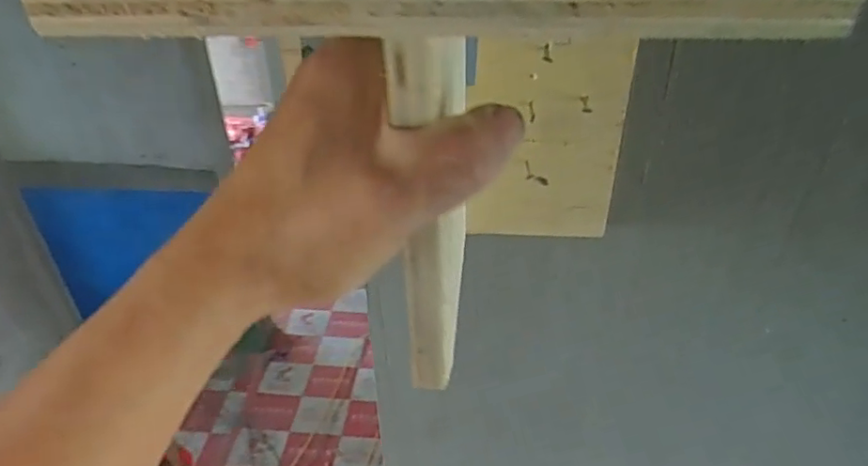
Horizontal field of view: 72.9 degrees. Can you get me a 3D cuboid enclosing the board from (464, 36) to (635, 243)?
[{"bbox_3d":[0.067,-0.052,0.354,0.088,0.128,0.010,3,36,8],"label":"board"}]

